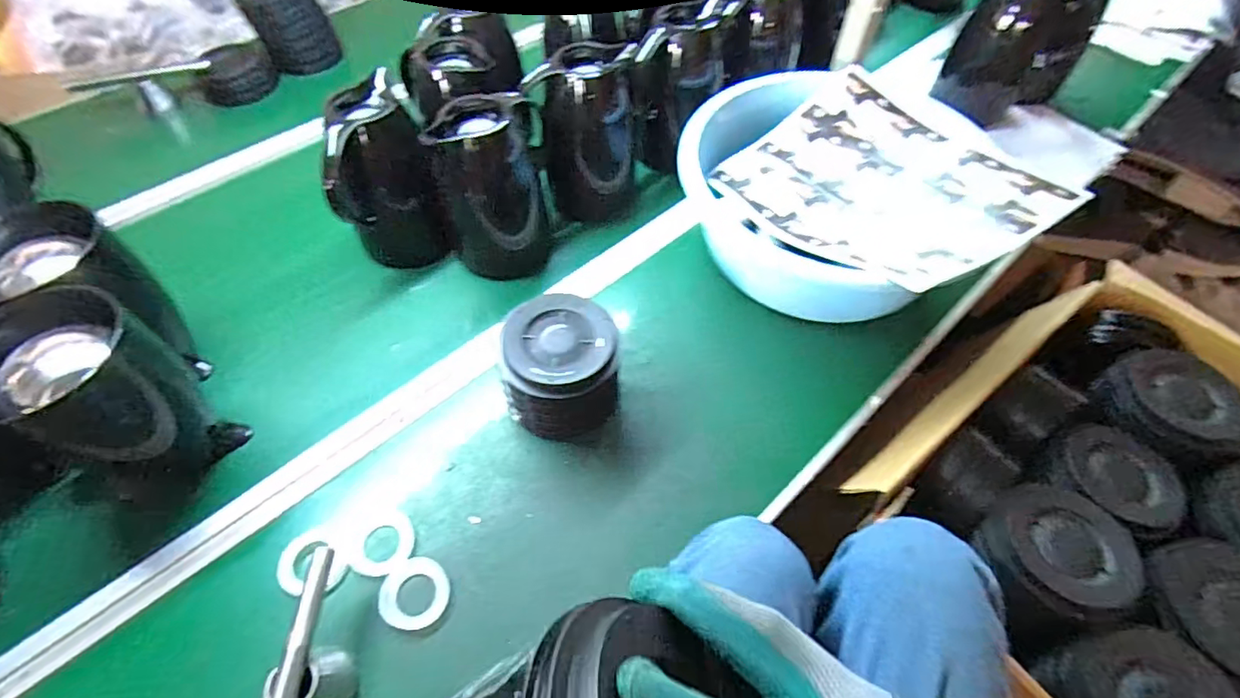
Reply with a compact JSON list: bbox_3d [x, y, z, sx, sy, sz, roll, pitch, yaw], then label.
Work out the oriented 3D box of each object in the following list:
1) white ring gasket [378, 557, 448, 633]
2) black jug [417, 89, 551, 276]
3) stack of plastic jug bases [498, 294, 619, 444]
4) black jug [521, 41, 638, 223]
[{"bbox_3d":[-0.185,0.220,0.512,0.058,0.005,0.059,-2,54,-1],"label":"white ring gasket"},{"bbox_3d":[-0.148,-0.194,0.691,0.118,0.212,0.109,-7,54,-5],"label":"black jug"},{"bbox_3d":[-0.058,0.021,0.591,0.116,0.098,0.118,4,54,3],"label":"stack of plastic jug bases"},{"bbox_3d":[-0.043,-0.276,0.747,0.126,0.192,0.111,2,54,2],"label":"black jug"}]

